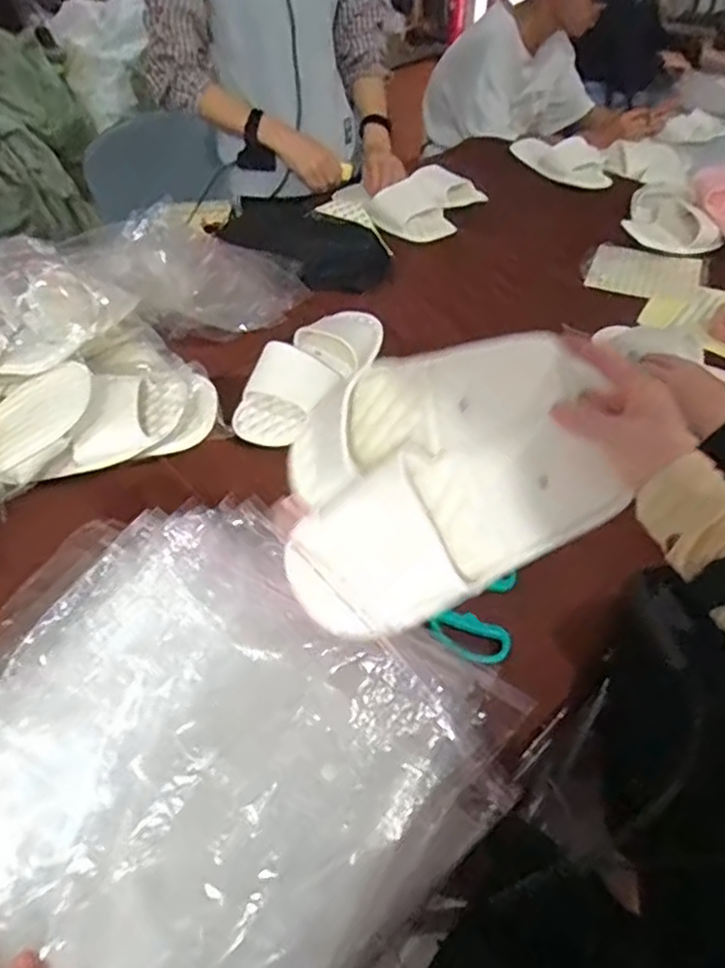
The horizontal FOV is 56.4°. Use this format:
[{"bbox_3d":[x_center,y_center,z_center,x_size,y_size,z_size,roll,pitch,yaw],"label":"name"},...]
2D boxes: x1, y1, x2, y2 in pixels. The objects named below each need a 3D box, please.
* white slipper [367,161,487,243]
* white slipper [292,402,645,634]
[{"bbox_3d":[0.124,-0.516,1.234,0.135,0.072,0.224,31,52,27],"label":"white slipper"},{"bbox_3d":[0.061,0.033,0.521,0.241,0.075,0.115,-32,70,9],"label":"white slipper"}]

